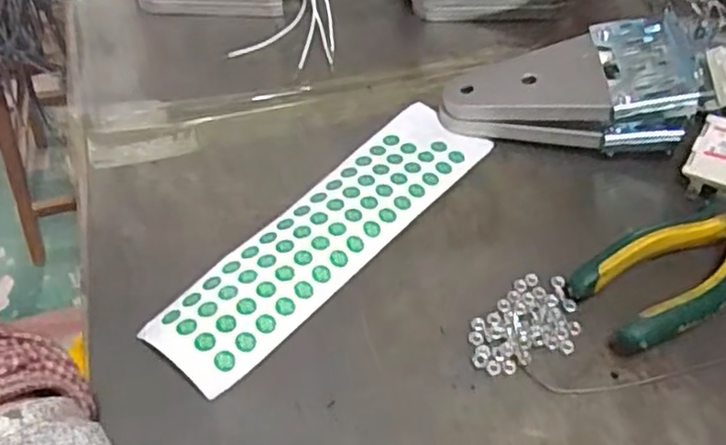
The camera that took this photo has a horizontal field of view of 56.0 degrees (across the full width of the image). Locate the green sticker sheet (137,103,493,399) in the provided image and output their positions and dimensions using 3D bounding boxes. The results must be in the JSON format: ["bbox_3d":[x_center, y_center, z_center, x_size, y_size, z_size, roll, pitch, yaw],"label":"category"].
[{"bbox_3d":[-0.014,0.004,0.366,0.056,0.008,0.216,34,56,23],"label":"green sticker sheet"}]

